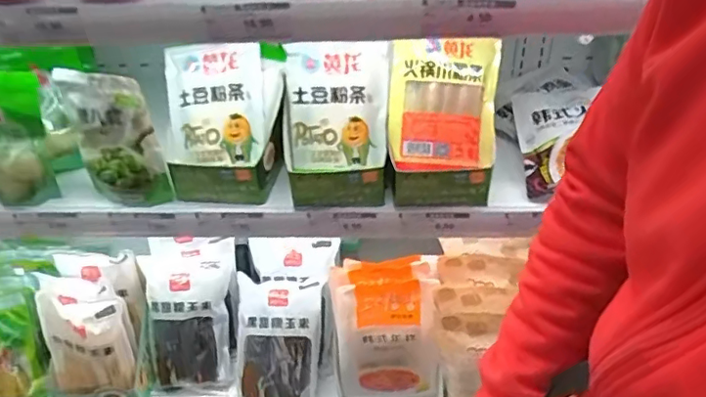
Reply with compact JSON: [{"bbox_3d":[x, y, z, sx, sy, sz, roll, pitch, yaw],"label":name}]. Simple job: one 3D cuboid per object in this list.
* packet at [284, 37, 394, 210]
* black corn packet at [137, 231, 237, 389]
[{"bbox_3d":[-0.026,-0.105,0.792,0.145,0.199,0.122,2,38,5],"label":"packet"},{"bbox_3d":[-0.289,0.199,0.990,0.154,0.268,0.048,1,5,-2],"label":"black corn packet"}]

